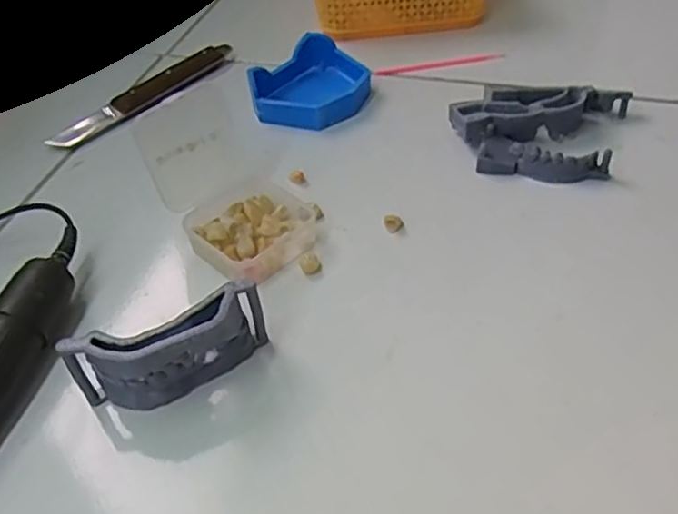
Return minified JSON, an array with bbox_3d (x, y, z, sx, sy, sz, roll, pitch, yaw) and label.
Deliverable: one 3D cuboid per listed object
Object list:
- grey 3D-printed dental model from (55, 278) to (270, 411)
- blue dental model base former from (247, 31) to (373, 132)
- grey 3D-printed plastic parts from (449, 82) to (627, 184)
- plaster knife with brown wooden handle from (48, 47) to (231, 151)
[{"bbox_3d":[-0.068,0.042,0.277,0.081,0.042,0.020,-19,47,-15],"label":"grey 3D-printed dental model"},{"bbox_3d":[-0.015,-0.118,0.443,0.064,0.026,0.079,20,50,22],"label":"blue dental model base former"},{"bbox_3d":[0.119,-0.079,0.396,0.096,0.023,0.082,13,48,16],"label":"grey 3D-printed plastic parts"},{"bbox_3d":[-0.134,-0.114,0.456,0.018,0.017,0.142,32,55,30],"label":"plaster knife with brown wooden handle"}]

